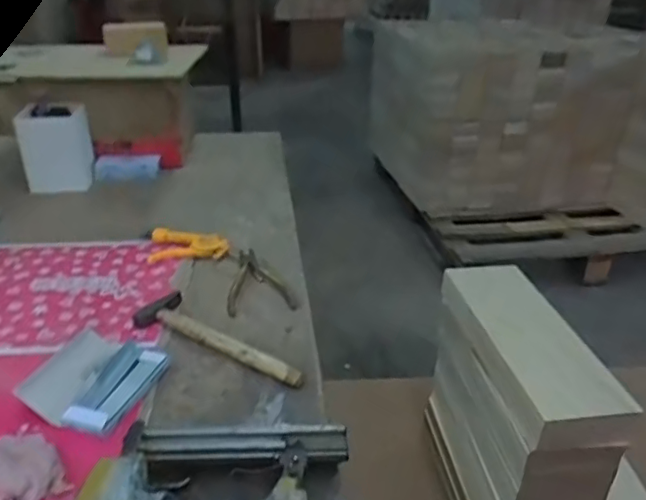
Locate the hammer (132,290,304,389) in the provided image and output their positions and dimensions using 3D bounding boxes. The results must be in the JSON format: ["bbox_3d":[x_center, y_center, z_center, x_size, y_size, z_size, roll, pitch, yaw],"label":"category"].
[{"bbox_3d":[-0.125,0.107,0.726,0.254,0.024,0.079,19,33,29],"label":"hammer"}]

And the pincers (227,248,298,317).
[{"bbox_3d":[-0.089,0.042,0.848,0.093,0.018,0.149,-1,28,-5],"label":"pincers"}]

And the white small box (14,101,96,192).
[{"bbox_3d":[-0.527,-0.198,1.151,0.129,0.161,0.077,-16,33,-29],"label":"white small box"}]

